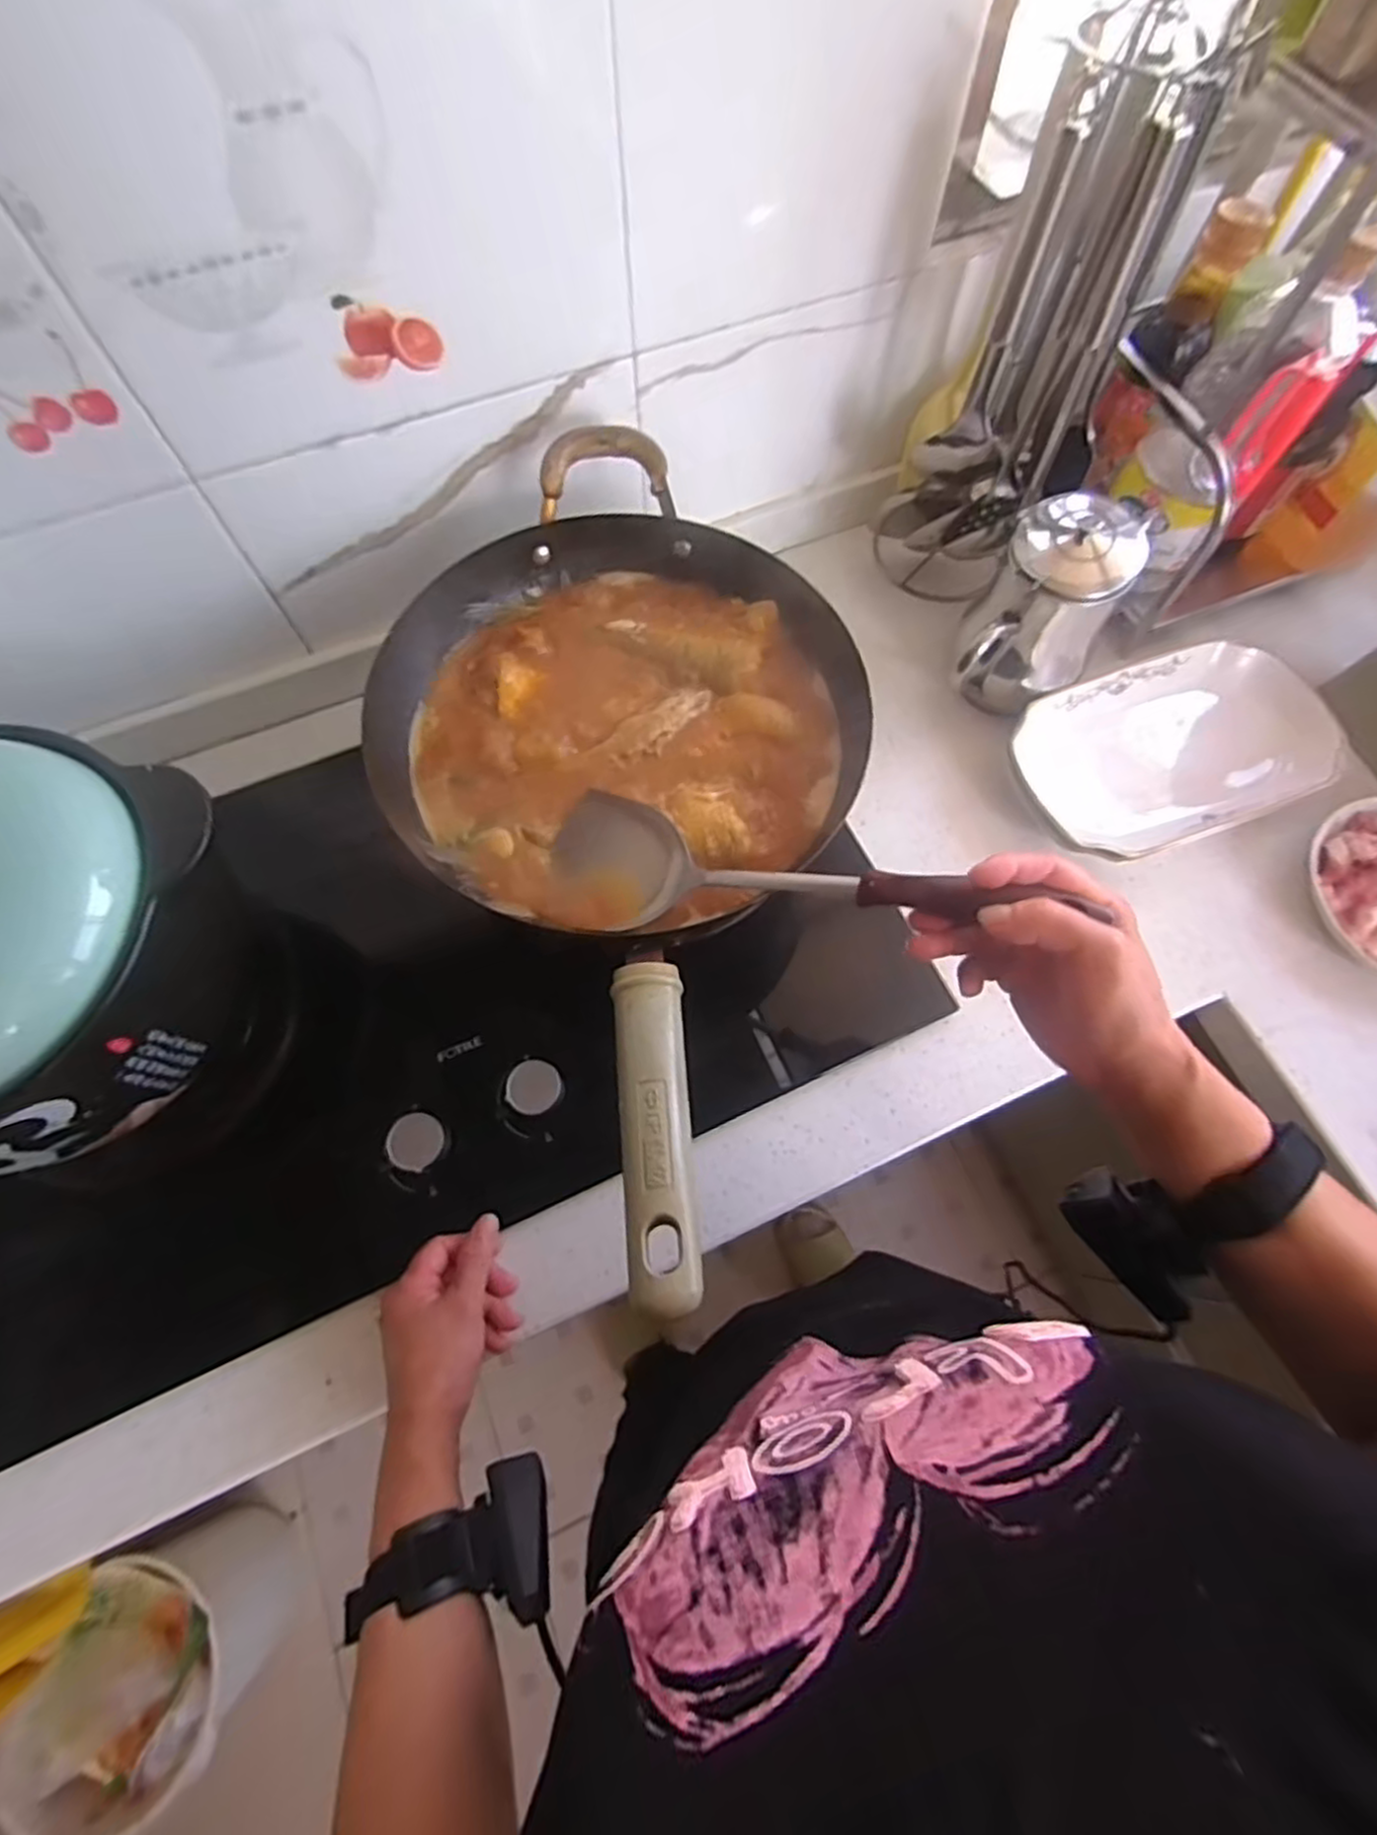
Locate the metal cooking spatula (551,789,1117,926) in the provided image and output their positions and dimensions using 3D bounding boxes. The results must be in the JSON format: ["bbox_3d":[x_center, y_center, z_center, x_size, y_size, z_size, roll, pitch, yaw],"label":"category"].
[{"bbox_3d":[0.049,-0.030,0.426,0.305,0.039,0.067,9,66,32],"label":"metal cooking spatula"}]

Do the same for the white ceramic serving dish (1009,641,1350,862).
[{"bbox_3d":[0.414,-0.147,0.635,0.259,0.055,0.165,-19,70,-7],"label":"white ceramic serving dish"}]

